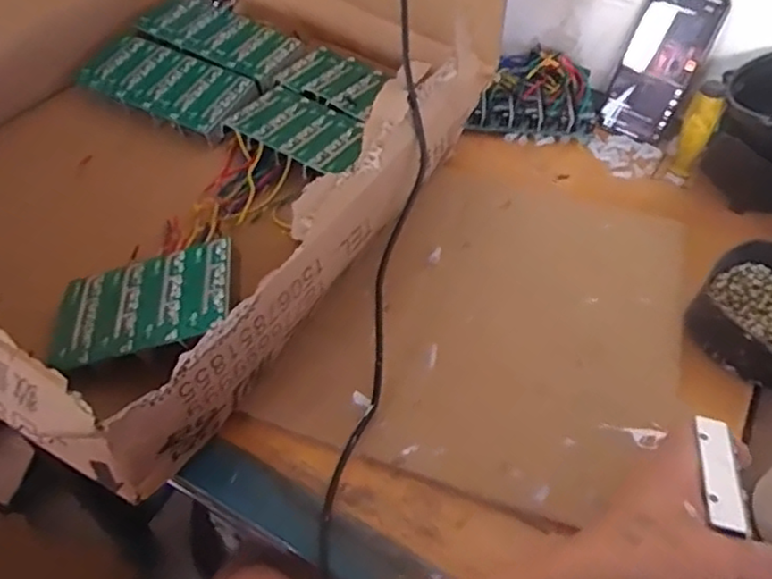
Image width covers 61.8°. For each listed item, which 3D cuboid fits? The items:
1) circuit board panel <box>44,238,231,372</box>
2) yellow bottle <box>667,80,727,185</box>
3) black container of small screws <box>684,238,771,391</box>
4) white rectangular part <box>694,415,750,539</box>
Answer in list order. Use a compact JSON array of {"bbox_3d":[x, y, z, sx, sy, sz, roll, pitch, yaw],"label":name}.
[{"bbox_3d":[-0.168,0.010,0.442,0.127,0.005,0.077,-15,51,7],"label":"circuit board panel"},{"bbox_3d":[0.320,-0.161,0.669,0.032,0.105,0.026,33,56,21],"label":"yellow bottle"},{"bbox_3d":[0.329,0.022,0.554,0.126,0.042,0.119,-32,60,-26],"label":"black container of small screws"},{"bbox_3d":[0.197,0.106,0.380,0.019,0.004,0.078,16,39,8],"label":"white rectangular part"}]

